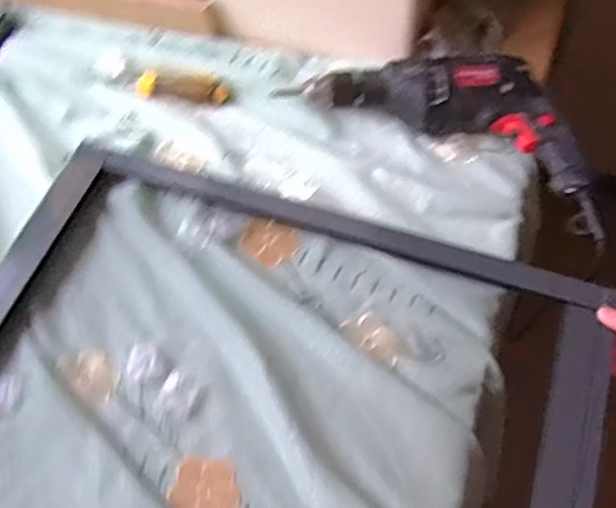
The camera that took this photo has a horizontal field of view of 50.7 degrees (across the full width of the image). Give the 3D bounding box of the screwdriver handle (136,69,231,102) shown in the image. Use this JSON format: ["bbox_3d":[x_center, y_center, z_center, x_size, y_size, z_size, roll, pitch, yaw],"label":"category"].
[{"bbox_3d":[-0.147,-0.197,0.767,0.108,0.024,0.024,4,59,6],"label":"screwdriver handle"}]

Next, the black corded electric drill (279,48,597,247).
[{"bbox_3d":[0.170,-0.162,0.704,0.367,0.067,0.171,28,64,19],"label":"black corded electric drill"}]

